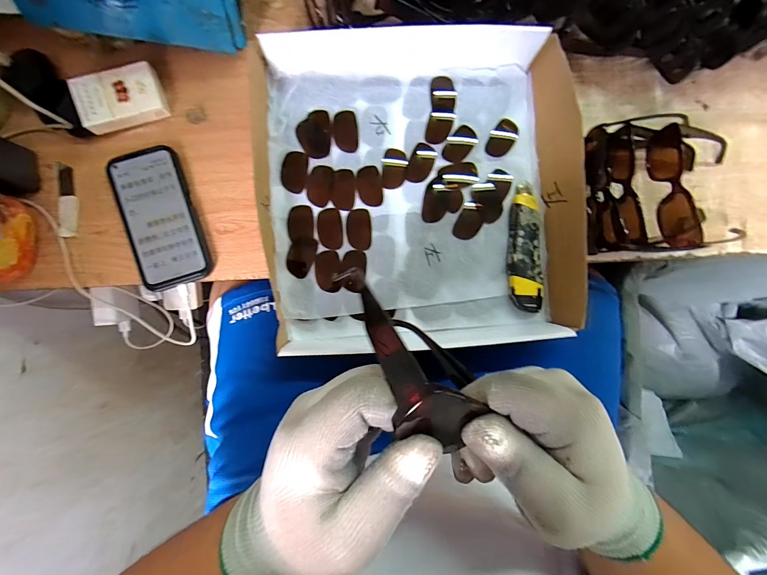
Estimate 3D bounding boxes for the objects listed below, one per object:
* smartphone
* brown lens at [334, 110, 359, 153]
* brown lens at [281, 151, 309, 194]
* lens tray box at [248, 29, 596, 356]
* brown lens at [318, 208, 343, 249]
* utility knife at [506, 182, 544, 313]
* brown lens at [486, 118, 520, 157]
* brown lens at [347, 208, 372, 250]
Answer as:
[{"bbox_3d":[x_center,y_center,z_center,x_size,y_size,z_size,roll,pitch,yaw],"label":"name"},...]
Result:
[{"bbox_3d":[-0.269,-0.084,0.402,0.079,0.017,0.167,-18,91,-4],"label":"smartphone"},{"bbox_3d":[-0.046,-0.191,0.408,0.029,0.004,0.050,-4,90,-4],"label":"brown lens"},{"bbox_3d":[-0.106,-0.139,0.402,0.029,0.004,0.049,5,90,-4],"label":"brown lens"},{"bbox_3d":[0.043,-0.116,0.397,0.356,0.066,0.373,-7,91,-4],"label":"lens tray box"},{"bbox_3d":[-0.064,-0.071,0.406,0.028,0.004,0.049,-7,91,-4],"label":"brown lens"},{"bbox_3d":[0.173,-0.049,0.407,0.038,0.017,0.153,-1,90,-4],"label":"utility knife"},{"bbox_3d":[0.149,-0.187,0.421,0.034,0.007,0.050,38,88,-8],"label":"brown lens"},{"bbox_3d":[-0.030,-0.073,0.415,0.028,0.004,0.050,-3,90,-4],"label":"brown lens"}]

